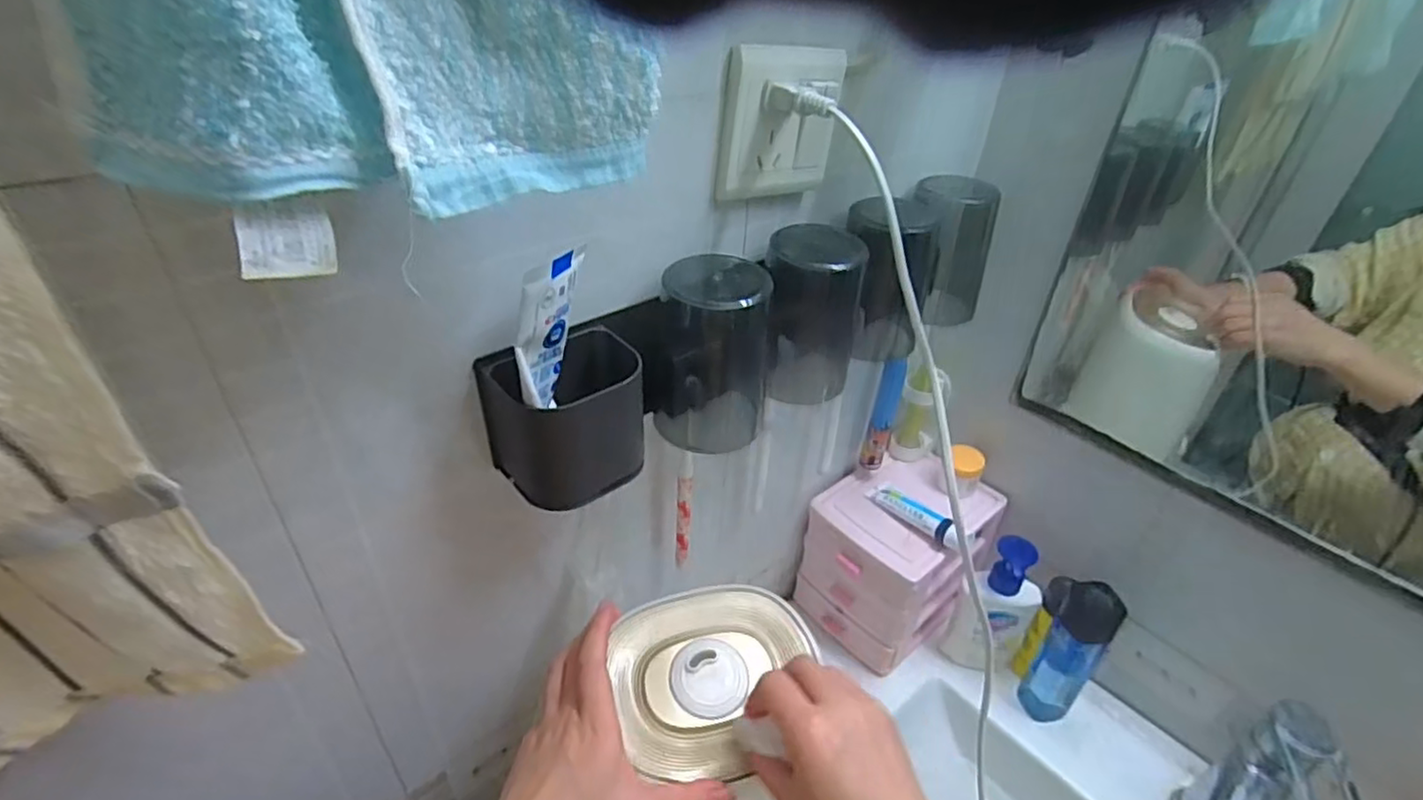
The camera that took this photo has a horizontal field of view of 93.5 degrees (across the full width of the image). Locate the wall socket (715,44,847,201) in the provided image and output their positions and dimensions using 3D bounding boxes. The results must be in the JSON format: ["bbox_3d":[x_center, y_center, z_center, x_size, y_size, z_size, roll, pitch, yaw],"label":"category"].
[{"bbox_3d":[0.042,-0.165,0.401,0.084,0.084,0.009,-21,43,-30],"label":"wall socket"}]

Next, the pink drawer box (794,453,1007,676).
[{"bbox_3d":[0.200,0.167,0.730,0.171,0.149,0.139,-25,45,-34],"label":"pink drawer box"}]

